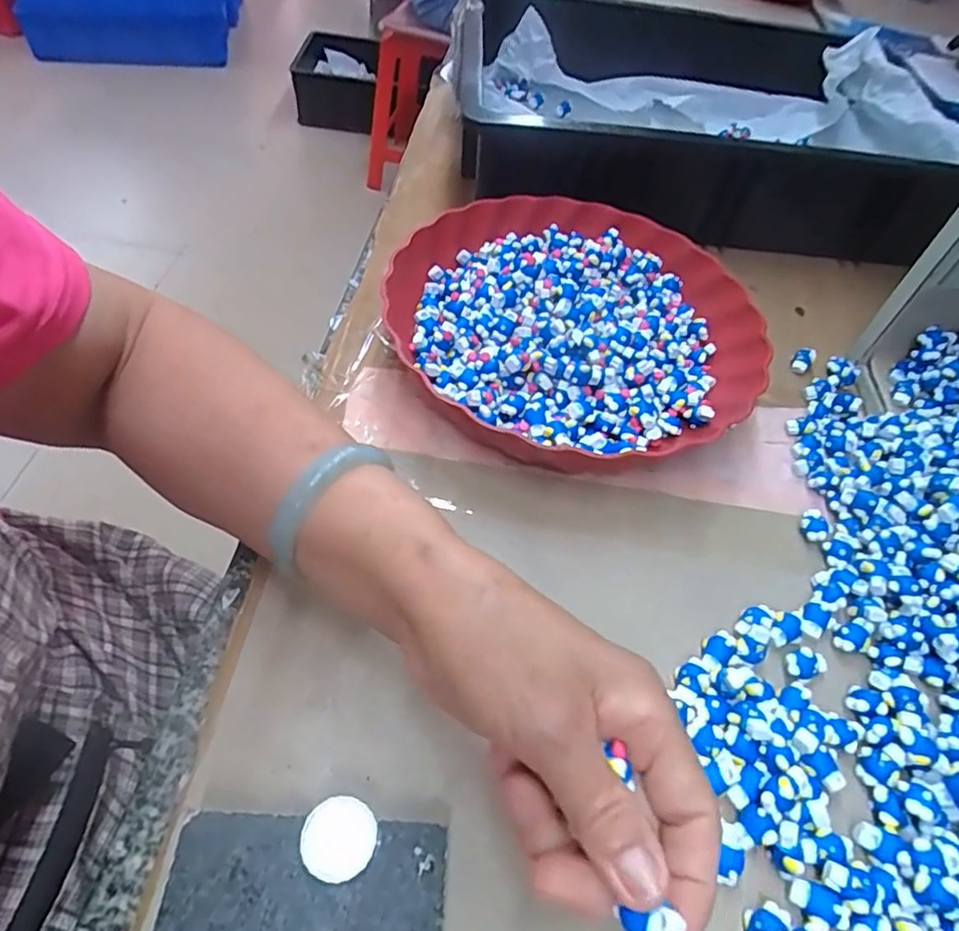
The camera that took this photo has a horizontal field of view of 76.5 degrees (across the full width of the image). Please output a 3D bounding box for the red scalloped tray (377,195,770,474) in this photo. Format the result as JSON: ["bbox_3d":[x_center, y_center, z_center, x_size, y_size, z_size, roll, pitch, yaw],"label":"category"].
[{"bbox_3d":[0.064,-0.093,0.412,0.238,0.046,0.240,-17,56,-17],"label":"red scalloped tray"}]

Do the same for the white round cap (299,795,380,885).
[{"bbox_3d":[-0.052,0.138,0.226,0.026,0.004,0.026,2,52,-3],"label":"white round cap"}]

